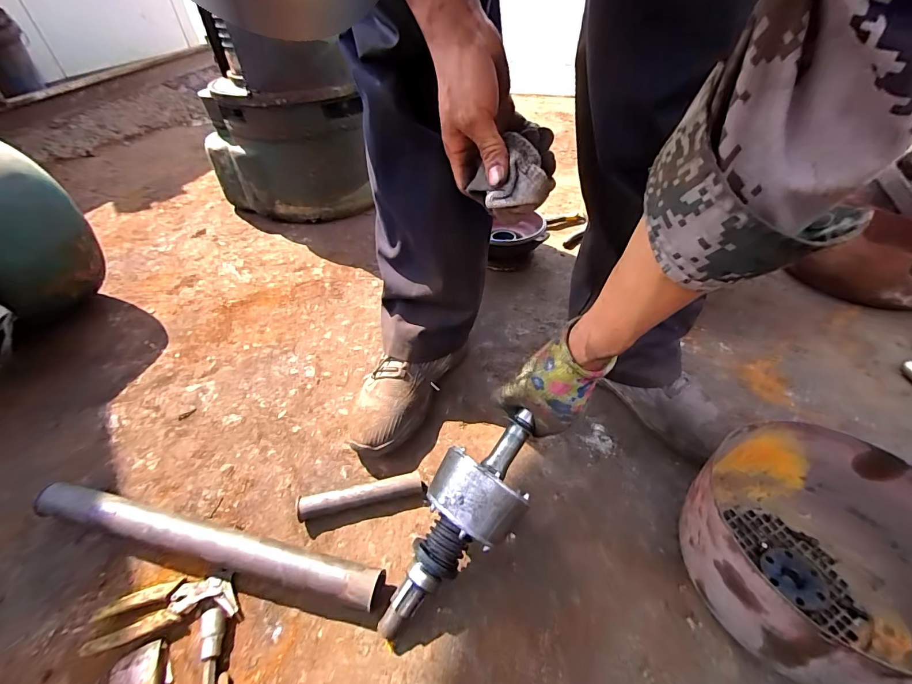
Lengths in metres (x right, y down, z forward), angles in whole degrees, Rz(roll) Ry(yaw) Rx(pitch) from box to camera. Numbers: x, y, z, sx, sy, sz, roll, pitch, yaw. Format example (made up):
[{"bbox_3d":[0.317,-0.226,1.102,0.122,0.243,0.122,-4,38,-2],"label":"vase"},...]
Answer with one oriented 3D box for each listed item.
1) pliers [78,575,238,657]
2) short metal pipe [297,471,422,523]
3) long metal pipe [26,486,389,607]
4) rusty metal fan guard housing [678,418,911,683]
[{"bbox_3d":[-0.301,0.274,0.412,0.131,0.011,0.050,-7,33,-15],"label":"pliers"},{"bbox_3d":[-0.117,0.186,0.488,0.145,0.029,0.032,-11,47,-8],"label":"short metal pipe"},{"bbox_3d":[-0.284,0.227,0.445,0.426,0.046,0.037,9,47,11],"label":"long metal pipe"},{"bbox_3d":[0.336,0.195,0.383,0.215,0.133,0.203,-1,46,1],"label":"rusty metal fan guard housing"}]

